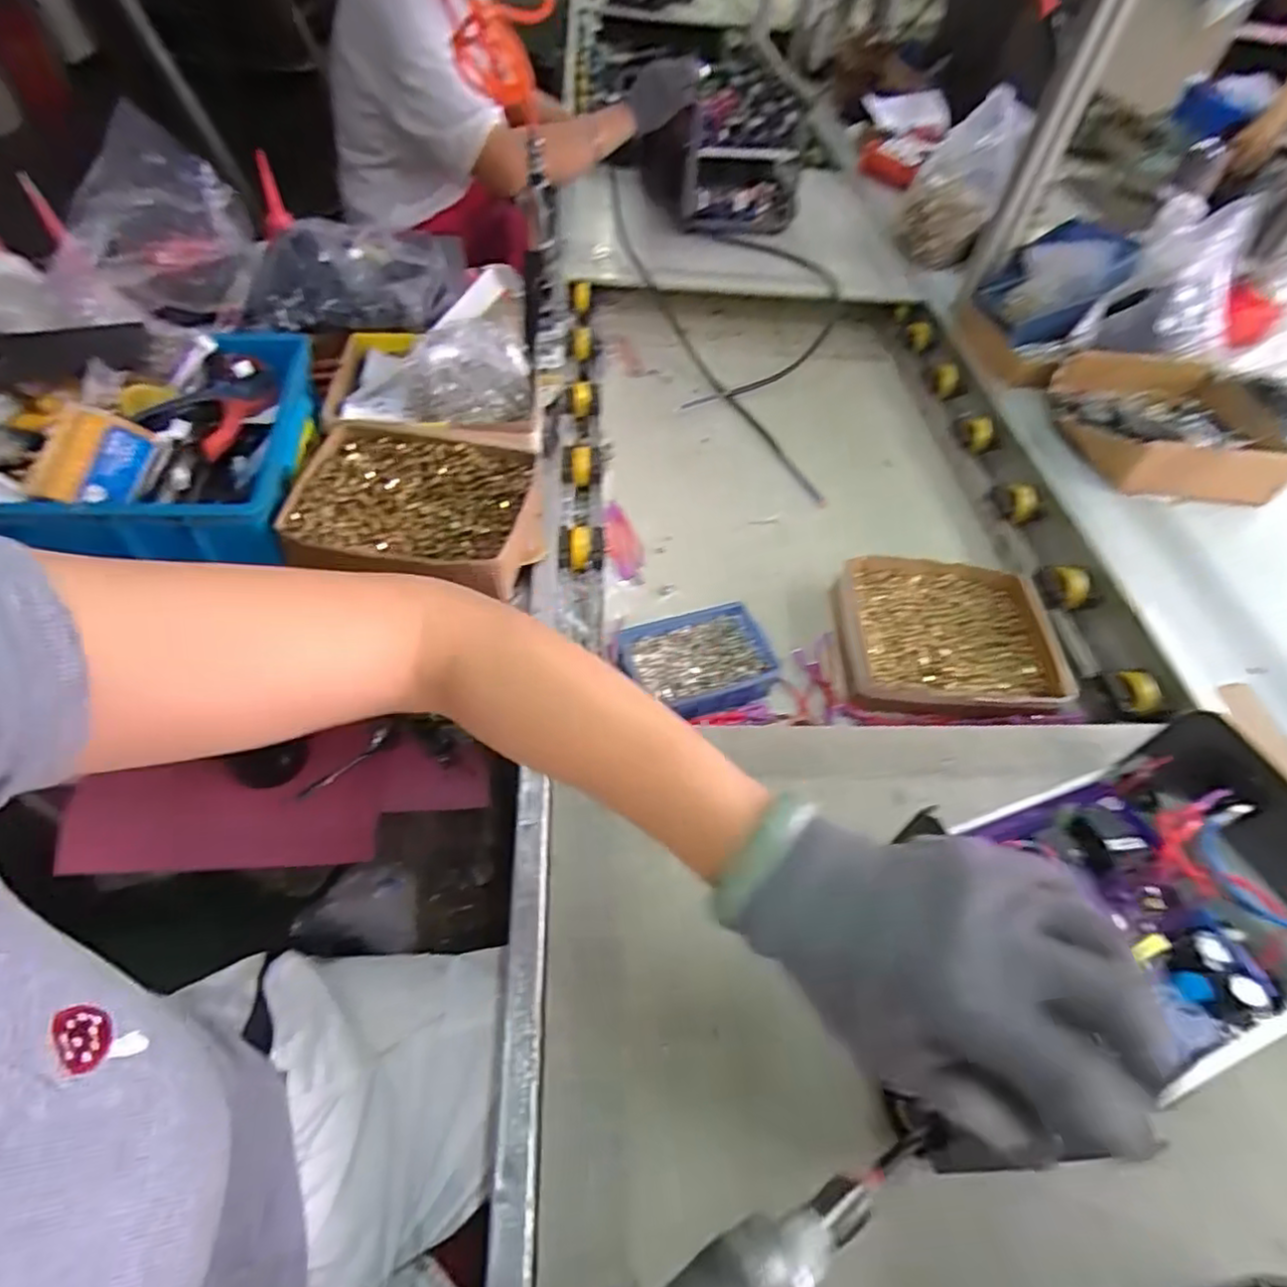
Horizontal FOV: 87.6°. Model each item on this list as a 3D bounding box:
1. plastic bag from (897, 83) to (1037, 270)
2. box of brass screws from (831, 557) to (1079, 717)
[{"bbox_3d":[0.558,-0.808,1.182,0.154,0.140,0.260,34,95,26],"label":"plastic bag"},{"bbox_3d":[0.331,-0.009,0.732,0.235,0.040,0.204,8,52,0],"label":"box of brass screws"}]

